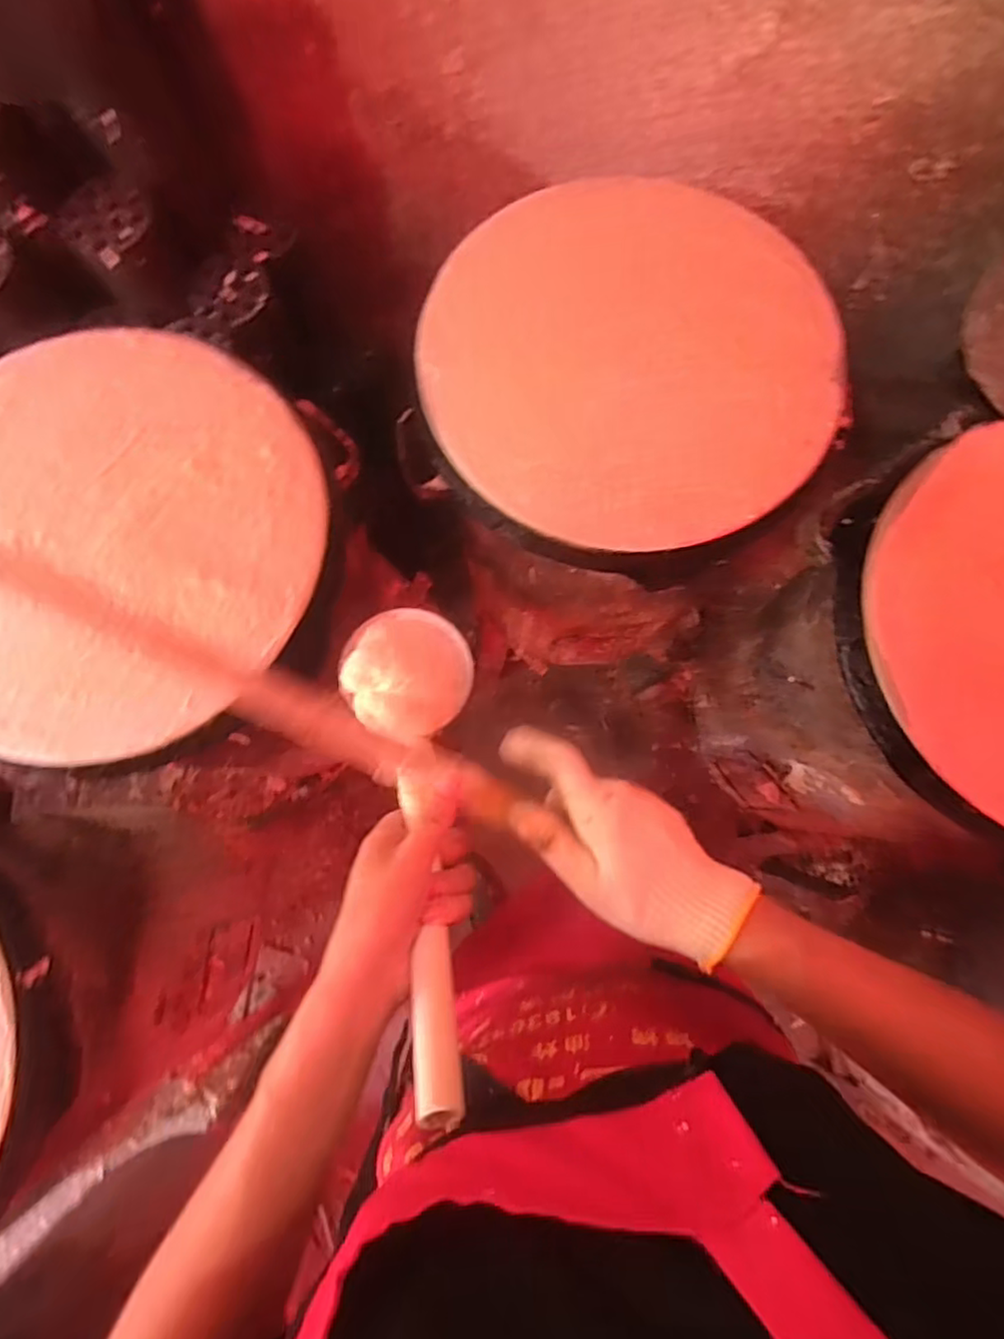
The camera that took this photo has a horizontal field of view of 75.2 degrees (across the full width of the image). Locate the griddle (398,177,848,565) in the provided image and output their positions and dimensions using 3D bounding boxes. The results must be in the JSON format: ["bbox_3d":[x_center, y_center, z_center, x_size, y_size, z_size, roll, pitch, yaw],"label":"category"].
[{"bbox_3d":[0.110,-0.273,0.580,0.361,0.036,0.351,0,81,-2],"label":"griddle"}]

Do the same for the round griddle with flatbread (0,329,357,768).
[{"bbox_3d":[-0.325,-0.111,0.534,0.372,0.029,0.356,0,77,2],"label":"round griddle with flatbread"}]

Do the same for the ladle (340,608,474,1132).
[{"bbox_3d":[-0.056,0.088,0.400,0.091,0.051,0.321,-7,45,-3],"label":"ladle"}]

